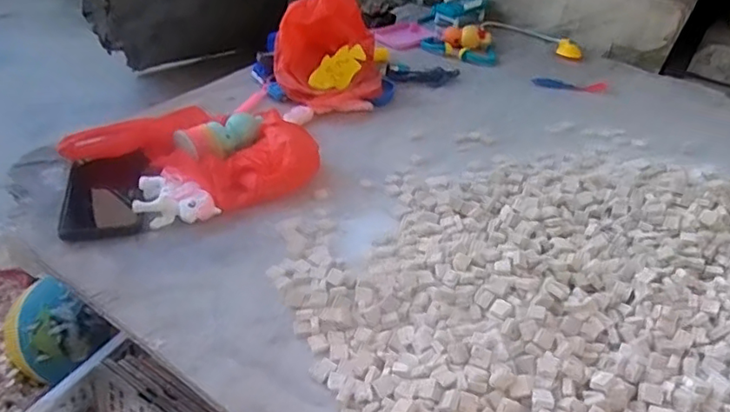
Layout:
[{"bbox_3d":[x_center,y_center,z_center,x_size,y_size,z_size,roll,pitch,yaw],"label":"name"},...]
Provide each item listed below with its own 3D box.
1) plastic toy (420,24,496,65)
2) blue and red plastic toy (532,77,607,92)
[{"bbox_3d":[0.178,-0.306,1.088,0.133,0.031,0.103,11,38,8],"label":"plastic toy"},{"bbox_3d":[0.350,-0.206,0.995,0.126,0.006,0.037,6,37,2],"label":"blue and red plastic toy"}]

